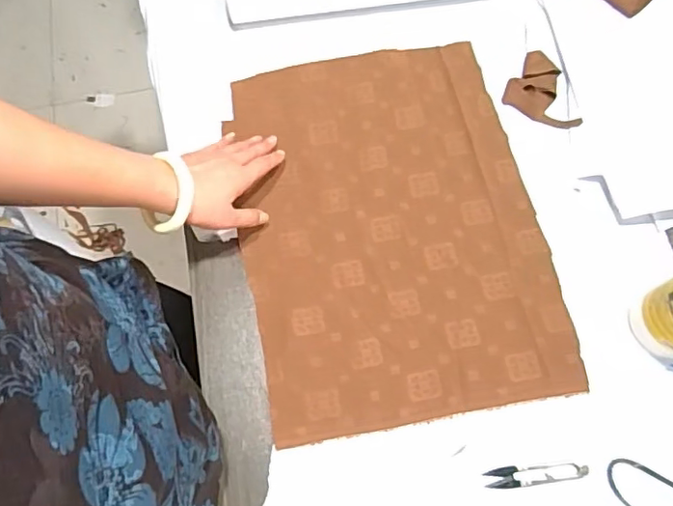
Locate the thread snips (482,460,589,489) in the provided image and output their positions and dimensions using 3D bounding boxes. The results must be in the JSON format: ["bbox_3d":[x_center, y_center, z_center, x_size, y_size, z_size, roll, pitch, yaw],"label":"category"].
[{"bbox_3d":[0.207,0.230,0.576,0.105,0.007,0.021,-6,72,-1],"label":"thread snips"}]

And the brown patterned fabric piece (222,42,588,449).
[{"bbox_3d":[0.060,-0.039,0.674,0.339,0.012,0.466,-11,72,-3],"label":"brown patterned fabric piece"}]

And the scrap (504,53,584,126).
[{"bbox_3d":[0.279,-0.209,0.729,0.102,0.011,0.088,33,76,11],"label":"scrap"}]

